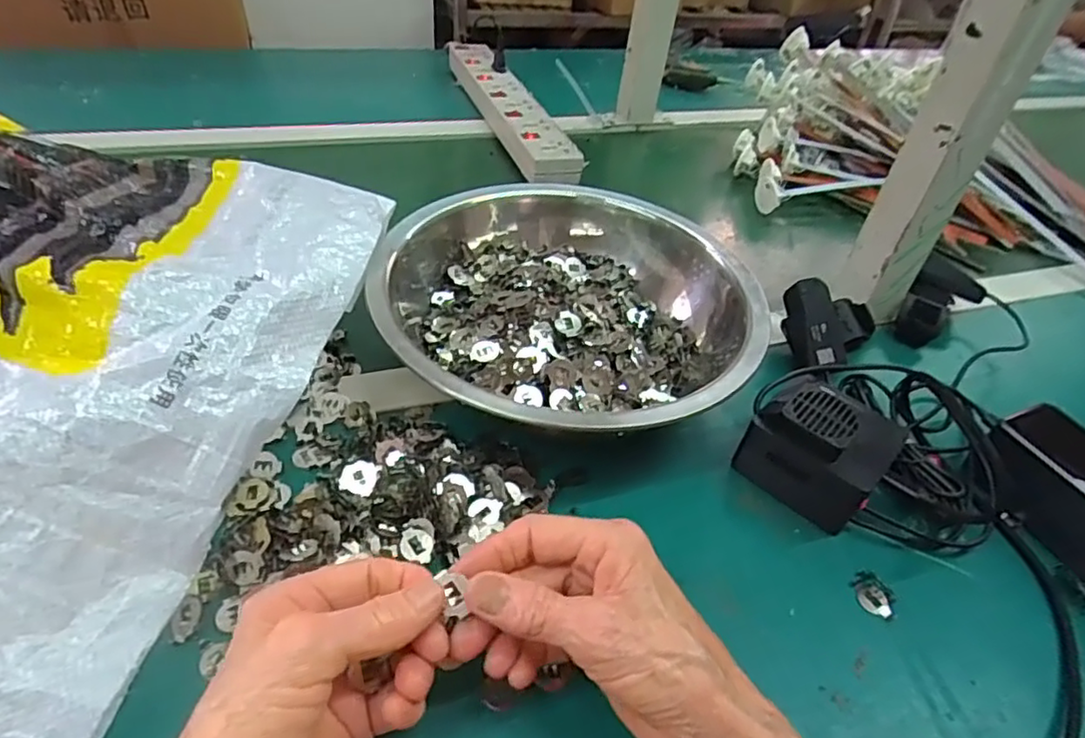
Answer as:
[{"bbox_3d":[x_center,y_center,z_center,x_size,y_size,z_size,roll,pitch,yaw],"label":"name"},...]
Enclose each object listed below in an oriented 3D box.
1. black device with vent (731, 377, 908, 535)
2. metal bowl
[{"bbox_3d":[0.176,0.048,0.392,0.075,0.061,0.072,36,50,29],"label":"black device with vent"},{"bbox_3d":[0.019,-0.039,0.452,0.260,0.076,0.246,2,42,-5],"label":"metal bowl"}]

